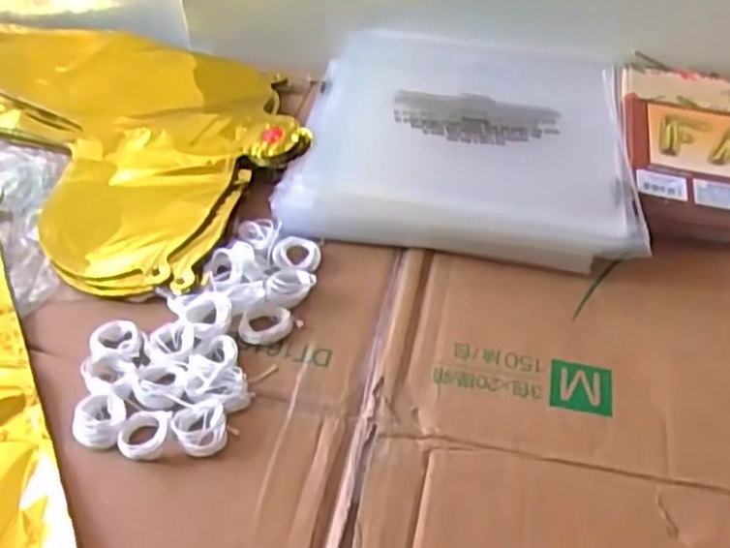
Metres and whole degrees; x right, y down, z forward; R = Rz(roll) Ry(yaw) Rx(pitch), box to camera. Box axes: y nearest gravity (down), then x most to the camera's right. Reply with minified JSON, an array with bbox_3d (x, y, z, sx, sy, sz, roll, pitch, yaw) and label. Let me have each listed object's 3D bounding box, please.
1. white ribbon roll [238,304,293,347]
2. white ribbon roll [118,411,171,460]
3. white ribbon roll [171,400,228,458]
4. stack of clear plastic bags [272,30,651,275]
[{"bbox_3d":[-0.057,0.028,0.443,0.030,0.009,0.023,-9,47,-10],"label":"white ribbon roll"},{"bbox_3d":[-0.112,0.082,0.391,0.024,0.009,0.024,3,46,3],"label":"white ribbon roll"},{"bbox_3d":[-0.084,0.080,0.395,0.027,0.013,0.026,0,46,0],"label":"white ribbon roll"},{"bbox_3d":[0.070,-0.100,0.553,0.225,0.037,0.241,6,46,6],"label":"stack of clear plastic bags"}]

